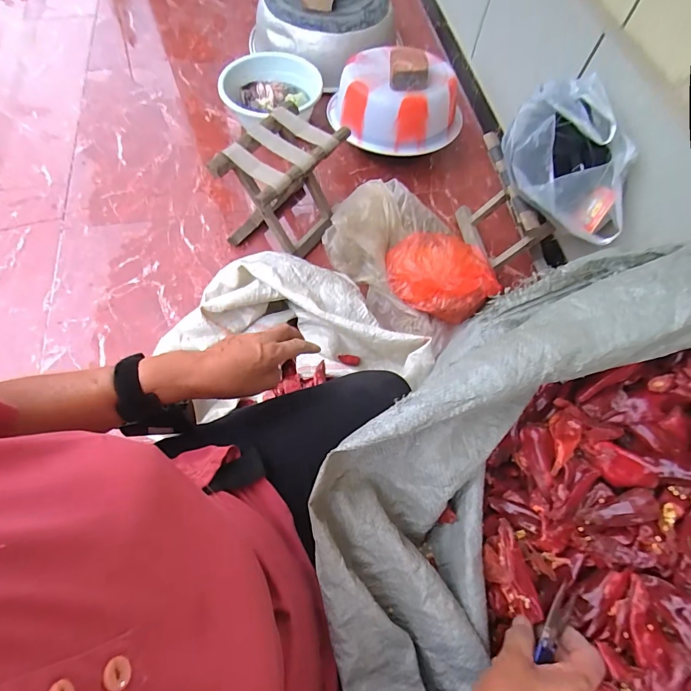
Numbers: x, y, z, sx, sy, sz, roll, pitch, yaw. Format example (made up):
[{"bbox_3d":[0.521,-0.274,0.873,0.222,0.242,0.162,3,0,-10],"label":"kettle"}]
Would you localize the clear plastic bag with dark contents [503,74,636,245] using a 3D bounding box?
[{"bbox_3d":[0.502,-0.405,0.864,0.306,0.203,0.190,21,66,7],"label":"clear plastic bag with dark contents"}]

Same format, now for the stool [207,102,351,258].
[{"bbox_3d":[-0.165,-0.427,1.081,0.208,0.282,0.318,38,69,14],"label":"stool"}]

